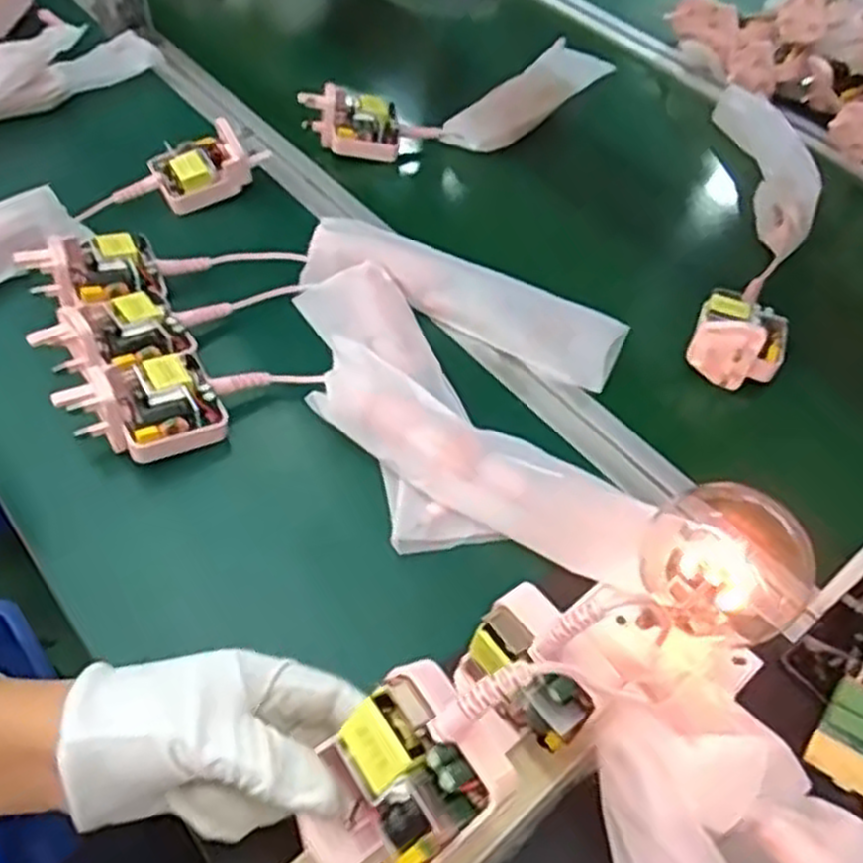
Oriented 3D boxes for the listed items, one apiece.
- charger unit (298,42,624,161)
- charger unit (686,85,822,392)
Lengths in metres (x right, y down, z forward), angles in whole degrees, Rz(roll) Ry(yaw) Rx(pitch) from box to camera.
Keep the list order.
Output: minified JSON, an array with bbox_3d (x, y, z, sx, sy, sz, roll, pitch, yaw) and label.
[{"bbox_3d":[0.042,-0.304,0.725,0.299,0.040,0.098,-23,55,-22],"label":"charger unit"},{"bbox_3d":[0.269,-0.175,0.635,0.088,0.040,0.372,15,50,8],"label":"charger unit"}]

